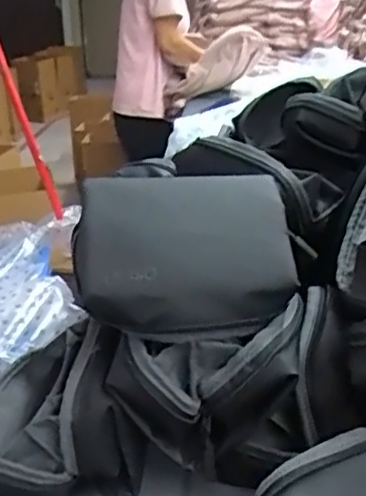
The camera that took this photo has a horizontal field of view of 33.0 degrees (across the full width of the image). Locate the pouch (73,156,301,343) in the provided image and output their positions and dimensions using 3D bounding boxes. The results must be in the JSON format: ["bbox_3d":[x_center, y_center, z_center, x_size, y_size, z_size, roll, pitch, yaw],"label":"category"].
[{"bbox_3d":[0.000,0.006,0.479,0.155,0.065,0.129,-2,64,-4],"label":"pouch"}]

